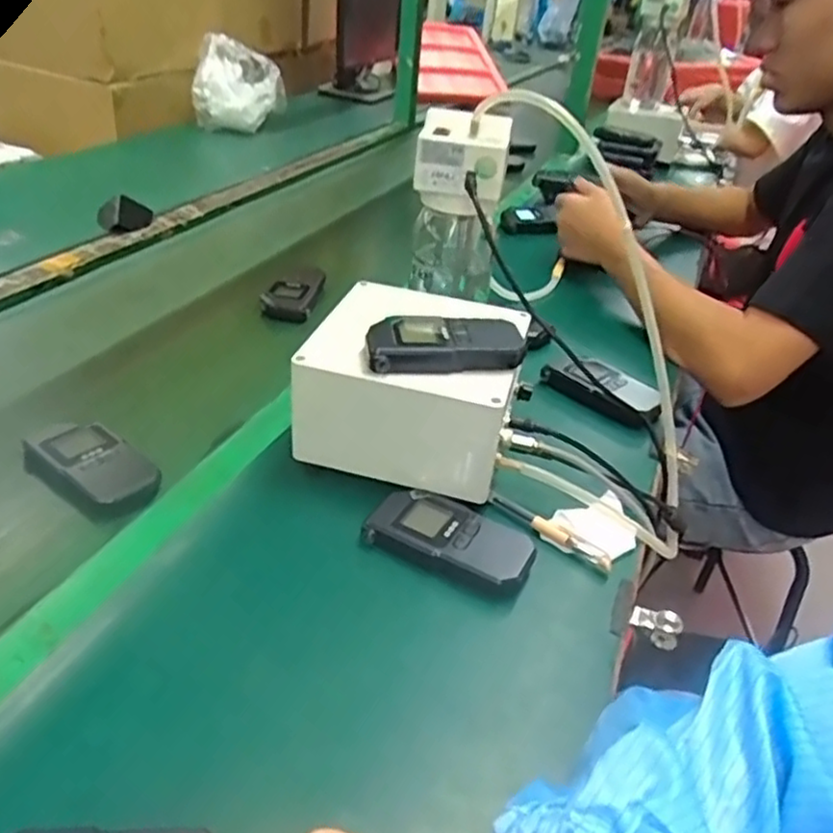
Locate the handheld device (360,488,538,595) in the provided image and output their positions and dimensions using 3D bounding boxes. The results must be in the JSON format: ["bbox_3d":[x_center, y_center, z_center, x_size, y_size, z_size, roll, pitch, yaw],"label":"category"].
[{"bbox_3d":[0.026,0.089,0.503,0.117,0.022,0.060,19,37,17],"label":"handheld device"}]

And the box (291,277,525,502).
[{"bbox_3d":[-0.001,-0.024,0.576,0.153,0.109,0.164,13,35,8],"label":"box"}]

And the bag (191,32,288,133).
[{"bbox_3d":[-0.348,-0.654,1.371,0.179,0.149,0.081,-2,36,-12],"label":"bag"}]

